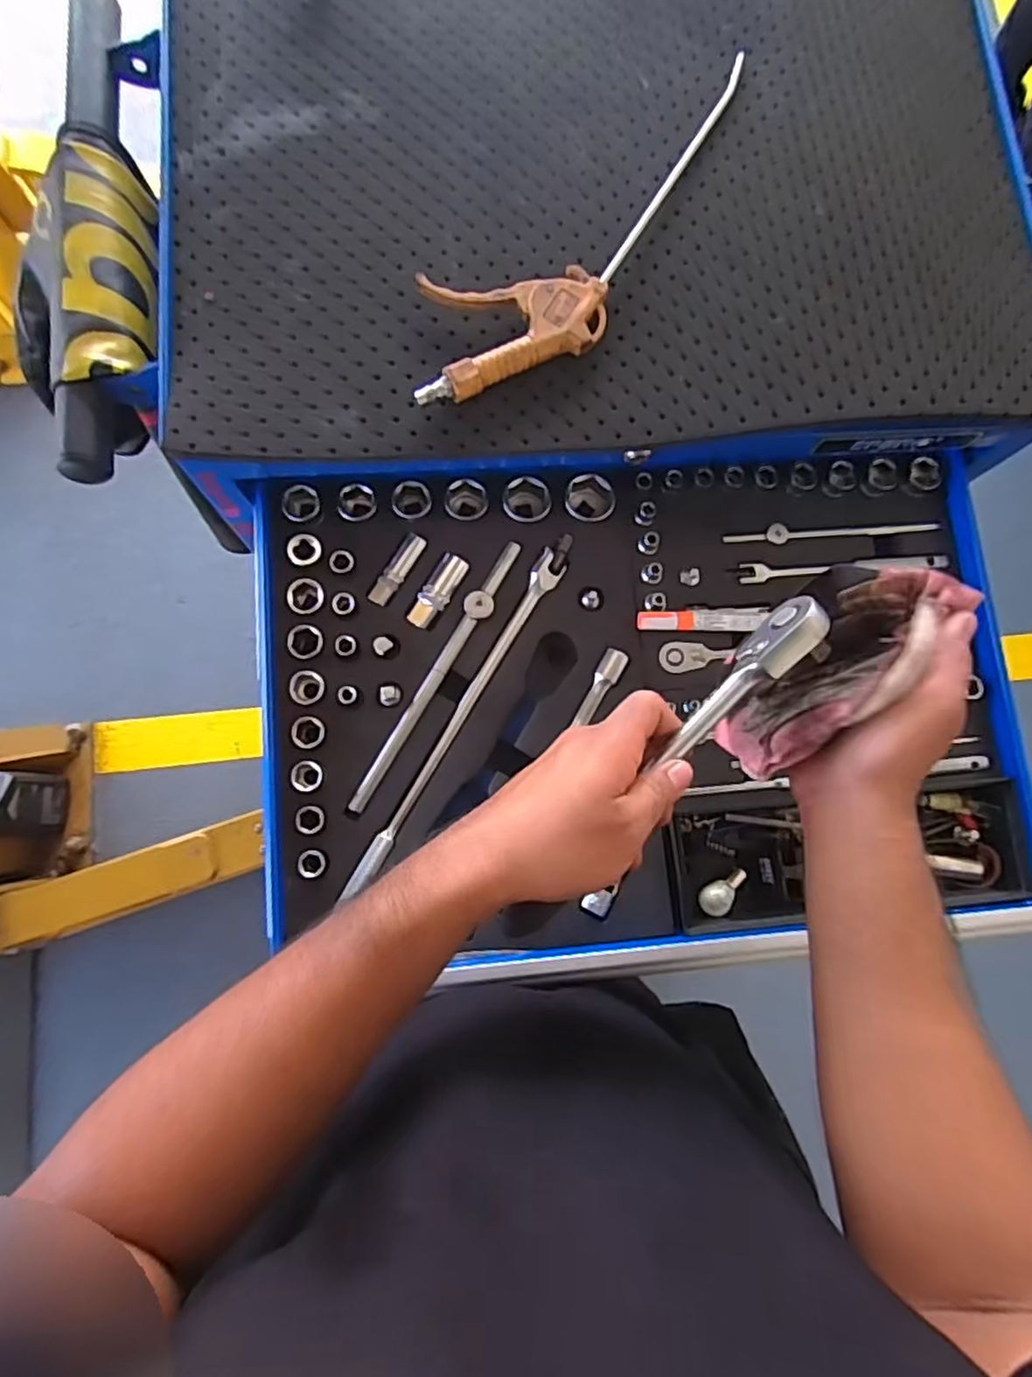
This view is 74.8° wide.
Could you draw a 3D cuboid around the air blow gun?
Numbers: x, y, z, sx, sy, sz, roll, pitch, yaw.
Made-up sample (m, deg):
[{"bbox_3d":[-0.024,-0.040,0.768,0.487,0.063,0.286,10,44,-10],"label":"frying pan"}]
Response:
[{"bbox_3d":[0.069,-0.336,0.505,0.380,0.021,0.116,-39,85,-8],"label":"air blow gun"}]

